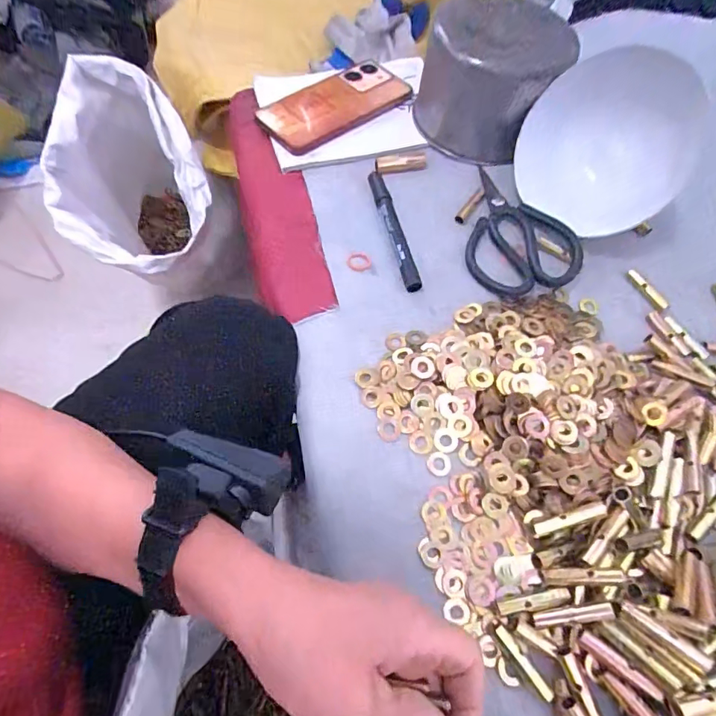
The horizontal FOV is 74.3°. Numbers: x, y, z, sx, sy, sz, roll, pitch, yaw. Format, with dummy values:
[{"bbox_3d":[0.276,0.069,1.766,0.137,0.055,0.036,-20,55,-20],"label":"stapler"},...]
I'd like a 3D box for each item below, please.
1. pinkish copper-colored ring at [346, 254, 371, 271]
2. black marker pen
[{"bbox_3d":[0.000,-0.085,0.417,0.023,0.004,0.017,16,61,8],"label":"pinkish copper-colored ring"},{"bbox_3d":[0.031,-0.121,0.428,0.014,0.014,0.139,-11,60,-7],"label":"black marker pen"}]

